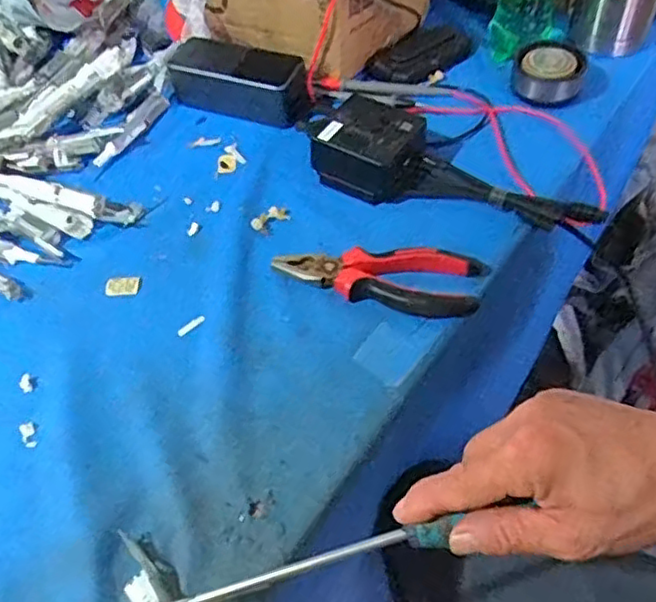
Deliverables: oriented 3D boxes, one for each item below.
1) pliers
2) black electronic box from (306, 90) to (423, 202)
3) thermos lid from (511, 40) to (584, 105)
[{"bbox_3d":[0.039,-0.021,0.506,0.154,0.018,0.056,9,52,10],"label":"pliers"},{"bbox_3d":[0.037,-0.135,0.577,0.089,0.046,0.078,22,56,20],"label":"black electronic box"},{"bbox_3d":[0.213,-0.222,0.638,0.064,0.036,0.066,-2,51,2],"label":"thermos lid"}]

